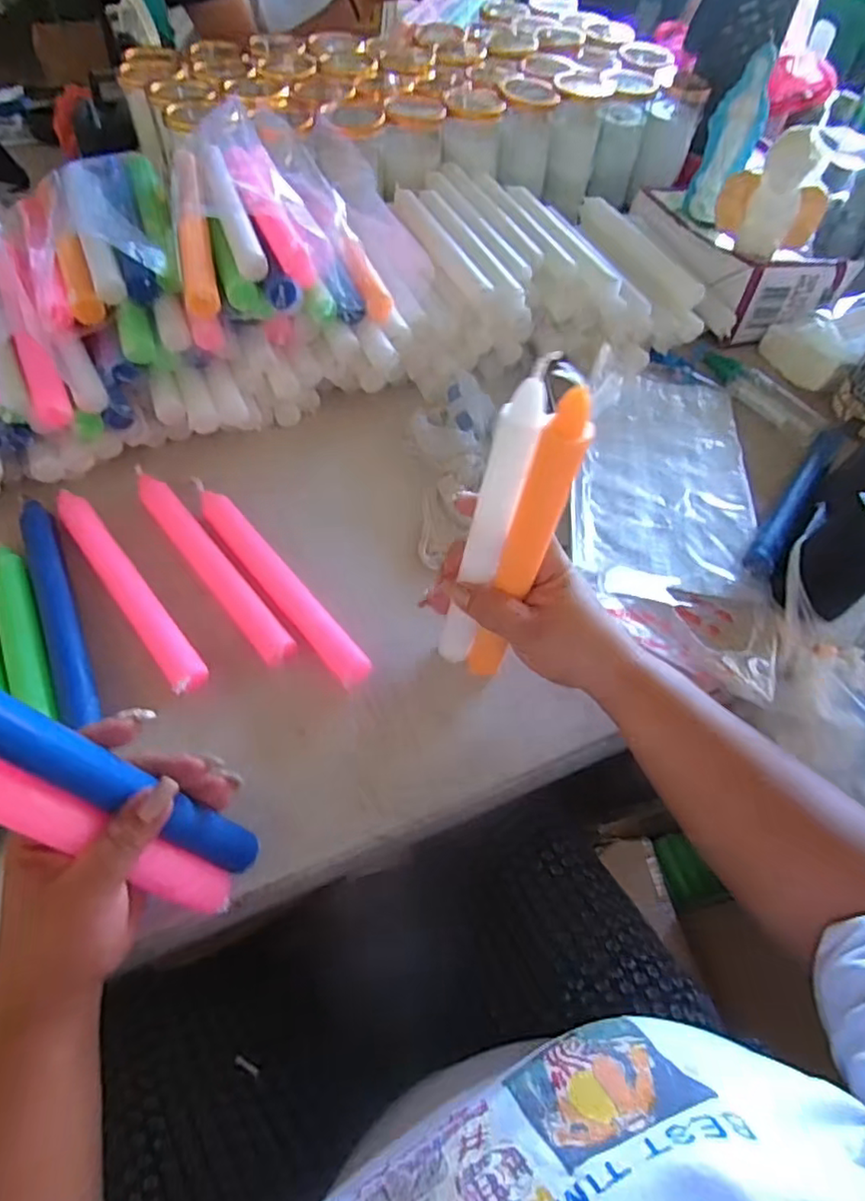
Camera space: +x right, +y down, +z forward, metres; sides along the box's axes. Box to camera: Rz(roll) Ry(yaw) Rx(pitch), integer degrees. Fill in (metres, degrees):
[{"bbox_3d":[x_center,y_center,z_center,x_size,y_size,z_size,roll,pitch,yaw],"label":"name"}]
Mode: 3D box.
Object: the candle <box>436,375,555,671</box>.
[{"bbox_3d":[0.030,-0.029,0.350,0.024,0.202,0.017,32,52,16],"label":"candle"}]

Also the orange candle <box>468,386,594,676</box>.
[{"bbox_3d":[0.051,-0.023,0.343,0.024,0.208,0.019,19,50,6],"label":"orange candle"}]

